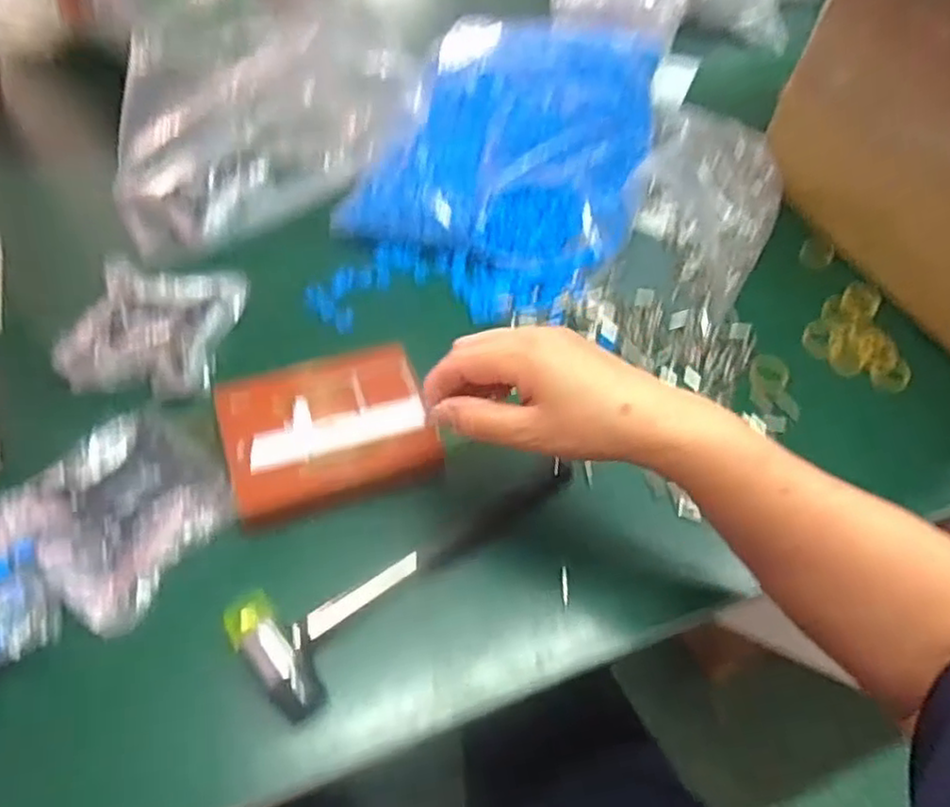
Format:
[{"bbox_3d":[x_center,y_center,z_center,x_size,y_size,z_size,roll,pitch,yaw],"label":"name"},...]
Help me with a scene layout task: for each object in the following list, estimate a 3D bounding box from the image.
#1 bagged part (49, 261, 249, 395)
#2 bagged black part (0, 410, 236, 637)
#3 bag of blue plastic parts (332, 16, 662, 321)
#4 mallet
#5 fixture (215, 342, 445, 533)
[{"bbox_3d":[-0.249,-0.063,0.536,0.108,0.023,0.119,8,54,0],"label":"bagged part"},{"bbox_3d":[-0.228,0.063,0.448,0.125,0.017,0.123,33,58,17],"label":"bagged black part"},{"bbox_3d":[0.054,-0.257,0.671,0.236,0.085,0.366,23,56,11],"label":"bag of blue plastic parts"},{"bbox_3d":[-0.037,0.094,0.445,0.238,0.027,0.072,-33,64,-26],"label":"mallet"},{"bbox_3d":[-0.103,0.020,0.487,0.137,0.031,0.112,-14,57,-15],"label":"fixture"}]

